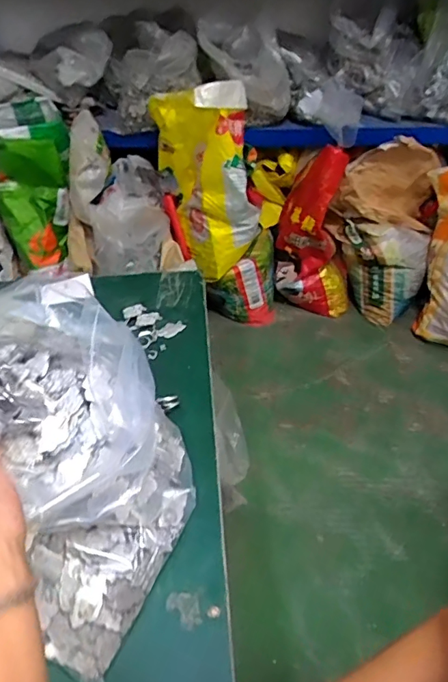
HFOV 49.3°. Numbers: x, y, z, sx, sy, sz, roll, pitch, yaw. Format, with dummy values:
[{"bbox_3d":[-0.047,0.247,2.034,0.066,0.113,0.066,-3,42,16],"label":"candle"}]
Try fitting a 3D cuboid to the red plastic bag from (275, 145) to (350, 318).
[{"bbox_3d":[0.292,-0.338,1.664,0.241,0.603,0.103,-3,42,11],"label":"red plastic bag"}]

